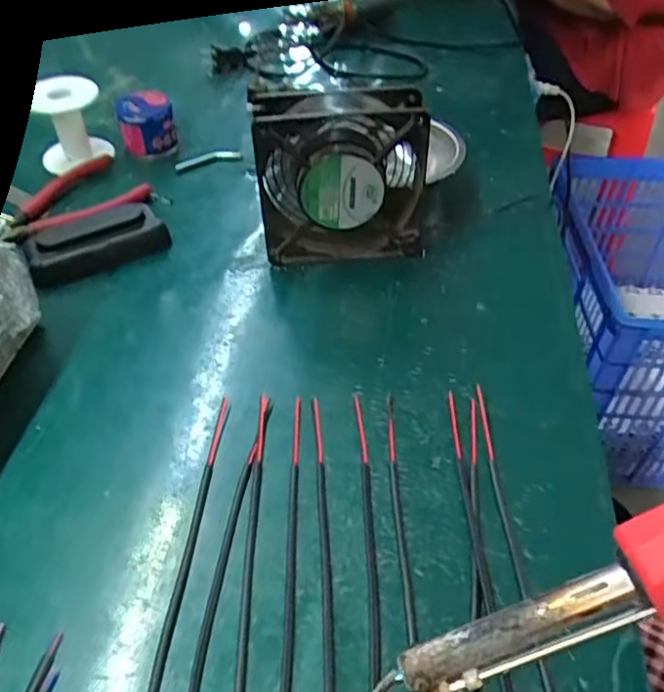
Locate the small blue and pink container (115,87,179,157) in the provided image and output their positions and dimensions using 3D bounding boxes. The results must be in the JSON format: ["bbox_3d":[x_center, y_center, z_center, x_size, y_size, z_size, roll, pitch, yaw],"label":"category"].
[{"bbox_3d":[-0.178,-0.211,0.604,0.050,0.051,0.050,-16,48,-13],"label":"small blue and pink container"}]

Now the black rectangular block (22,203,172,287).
[{"bbox_3d":[-0.183,-0.079,0.488,0.102,0.026,0.043,-23,50,-19],"label":"black rectangular block"}]

